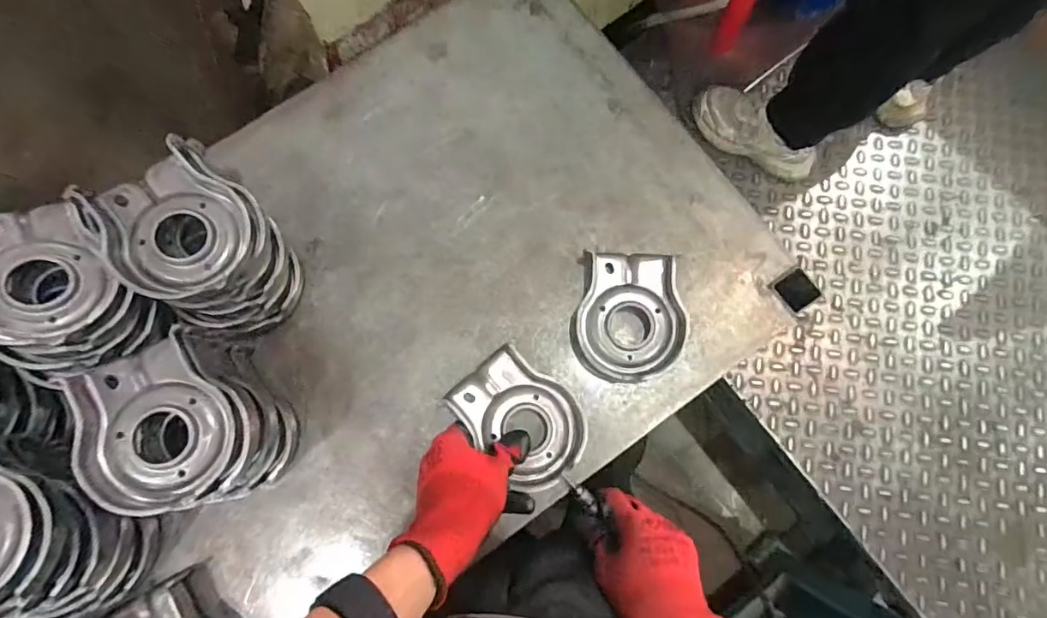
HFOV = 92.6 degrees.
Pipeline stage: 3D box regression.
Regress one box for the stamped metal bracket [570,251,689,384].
[{"bbox_3d":[0.102,0.007,0.485,0.104,0.019,0.124,5,79,2],"label":"stamped metal bracket"}]

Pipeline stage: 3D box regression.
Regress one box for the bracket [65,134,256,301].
[{"bbox_3d":[-0.287,-0.067,0.411,0.109,0.032,0.126,-41,80,-7],"label":"bracket"}]

